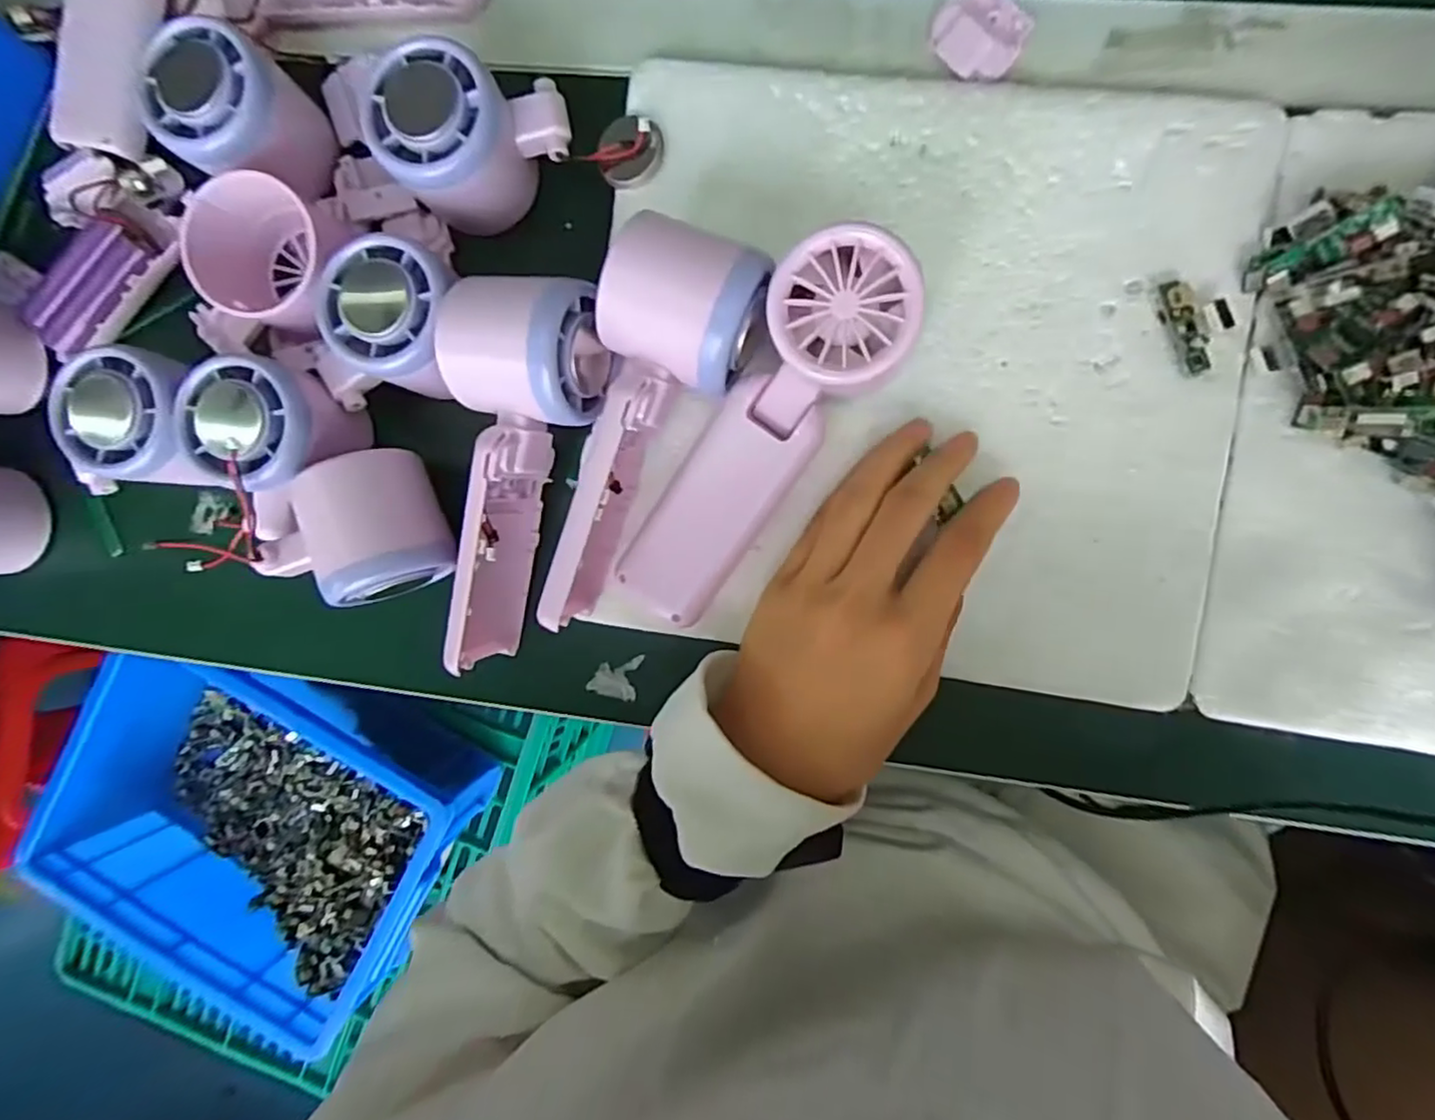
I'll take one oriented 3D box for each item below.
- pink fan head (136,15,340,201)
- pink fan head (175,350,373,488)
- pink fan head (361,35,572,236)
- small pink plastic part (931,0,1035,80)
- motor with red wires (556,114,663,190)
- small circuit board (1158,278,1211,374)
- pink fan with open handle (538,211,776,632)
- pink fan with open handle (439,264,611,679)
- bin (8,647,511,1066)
[{"bbox_3d":[-0.207,-0.195,0.291,0.049,0.050,0.053,0,91,6],"label":"pink fan head"},{"bbox_3d":[-0.192,-0.058,0.283,0.052,0.050,0.050,13,93,5],"label":"pink fan head"},{"bbox_3d":[-0.102,-0.182,0.279,0.074,0.046,0.054,-26,89,6],"label":"pink fan head"},{"bbox_3d":[0.111,-0.224,0.282,0.032,0.006,0.038,-44,87,5],"label":"small pink plastic part"},{"bbox_3d":[-0.045,-0.179,0.288,0.039,0.011,0.025,14,93,5],"label":"motor with red wires"},{"bbox_3d":[0.189,-0.094,0.268,0.012,0.008,0.038,-22,89,6],"label":"small circuit board"},{"bbox_3d":[-0.033,-0.047,0.267,0.058,0.056,0.160,24,109,5],"label":"pink fan with open handle"},{"bbox_3d":[-0.086,-0.035,0.286,0.059,0.063,0.161,13,108,6],"label":"pink fan with open handle"},{"bbox_3d":[-0.418,0.241,0.635,0.334,0.125,0.269,25,94,5],"label":"bin"}]

